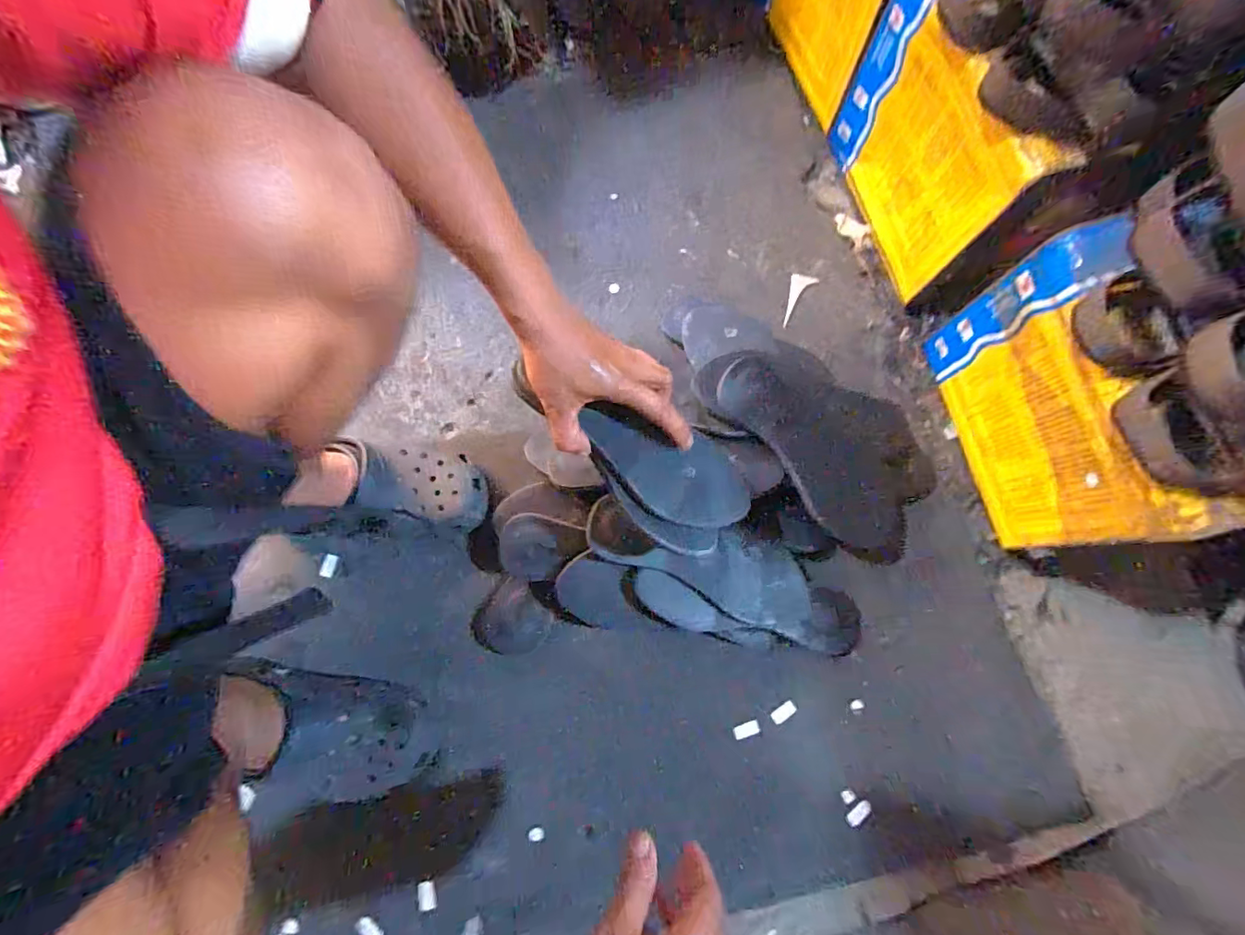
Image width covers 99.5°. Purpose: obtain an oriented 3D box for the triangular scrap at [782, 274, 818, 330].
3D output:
[{"bbox_3d":[0.211,-0.212,0.656,0.029,0.004,0.074,37,83,5],"label":"triangular scrap"}]

